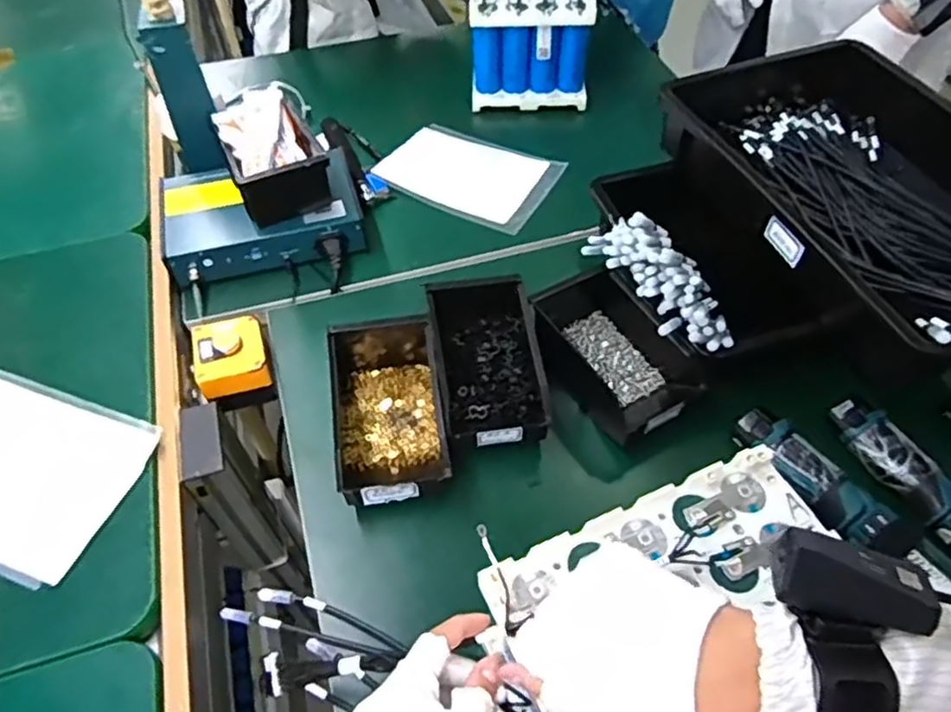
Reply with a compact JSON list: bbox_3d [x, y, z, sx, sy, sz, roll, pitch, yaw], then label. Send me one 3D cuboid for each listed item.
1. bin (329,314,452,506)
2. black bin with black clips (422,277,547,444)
[{"bbox_3d":[-0.086,0.046,0.657,0.100,0.067,0.192,-8,53,-5],"label":"bin"},{"bbox_3d":[0.013,0.007,0.682,0.098,0.068,0.176,-9,53,-6],"label":"black bin with black clips"}]

